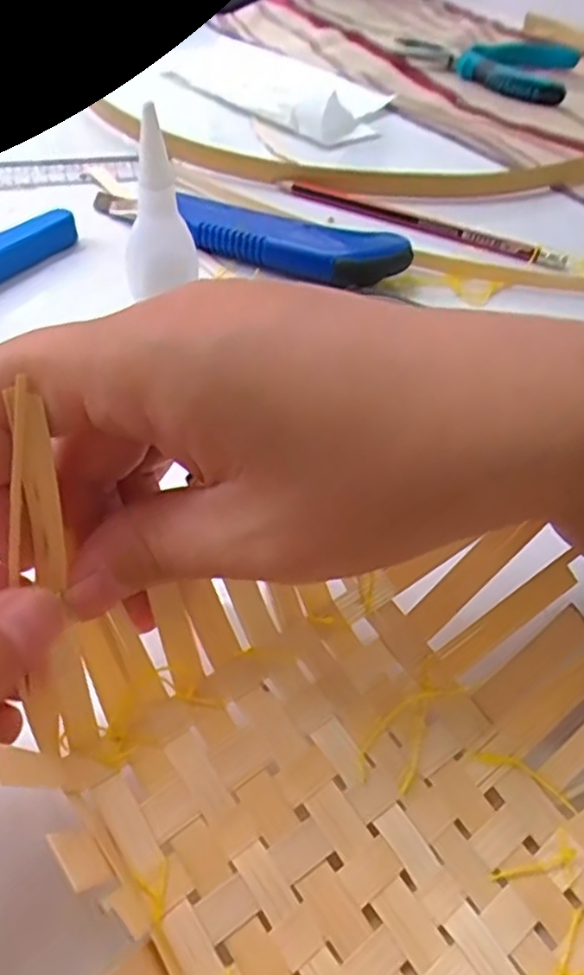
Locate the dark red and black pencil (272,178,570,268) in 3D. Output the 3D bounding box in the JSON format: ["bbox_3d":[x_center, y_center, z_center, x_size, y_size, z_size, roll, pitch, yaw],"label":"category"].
[{"bbox_3d":[0.067,-0.149,0.382,0.169,0.011,0.012,25,51,15],"label":"dark red and black pencil"}]

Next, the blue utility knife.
[{"bbox_3d":[-0.003,-0.123,0.340,0.133,0.026,0.035,17,50,9],"label":"blue utility knife"}]

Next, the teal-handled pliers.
[{"bbox_3d":[0.164,-0.345,0.550,0.078,0.024,0.145,-31,59,-28],"label":"teal-handled pliers"}]

